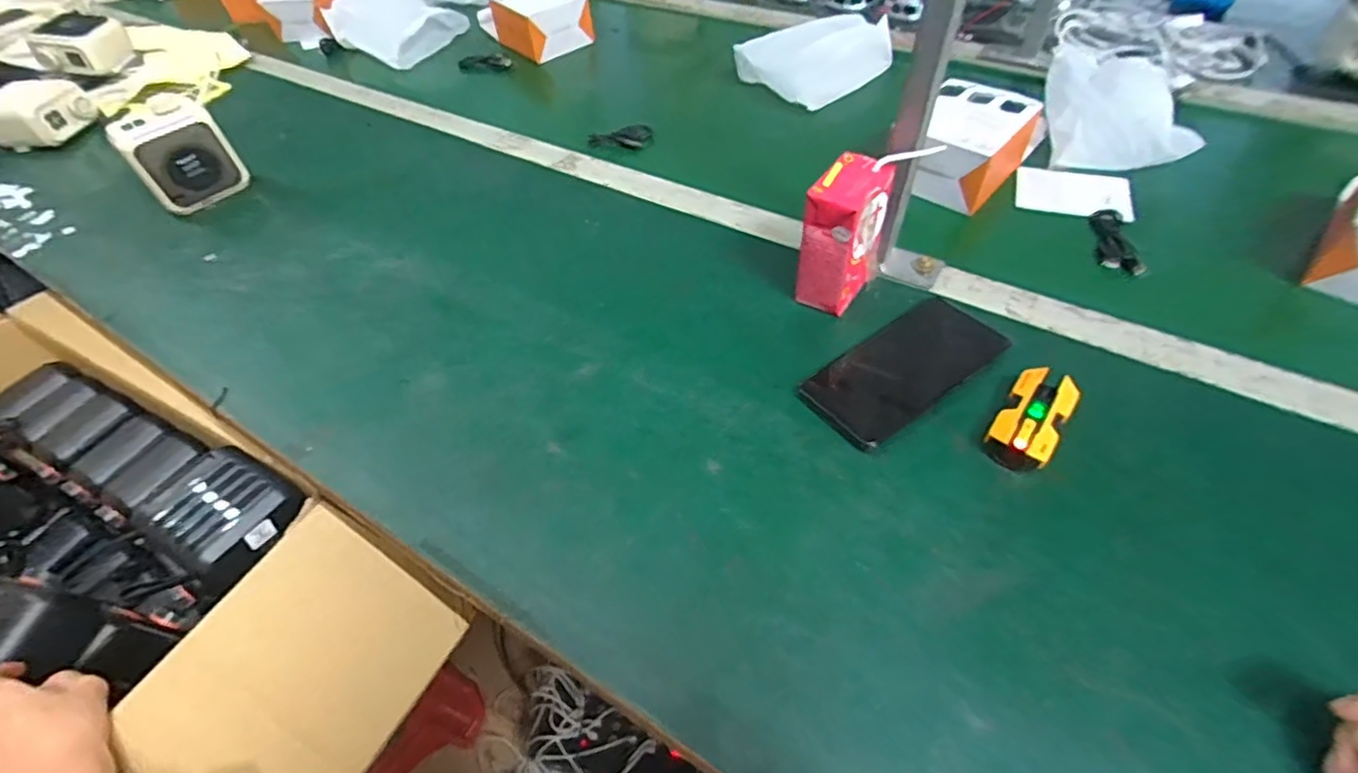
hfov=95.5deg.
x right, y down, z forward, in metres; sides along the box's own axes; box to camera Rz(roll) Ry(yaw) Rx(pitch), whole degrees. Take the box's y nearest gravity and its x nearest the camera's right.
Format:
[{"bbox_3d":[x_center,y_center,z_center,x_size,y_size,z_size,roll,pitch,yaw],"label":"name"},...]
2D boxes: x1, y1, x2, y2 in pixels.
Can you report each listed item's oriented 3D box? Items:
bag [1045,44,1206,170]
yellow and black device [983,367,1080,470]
[{"bbox_3d":[0.457,-0.300,0.650,0.125,0.040,0.206,8,54,11],"label":"bag"},{"bbox_3d":[0.240,0.021,0.420,0.038,0.022,0.076,29,60,24],"label":"yellow and black device"}]

